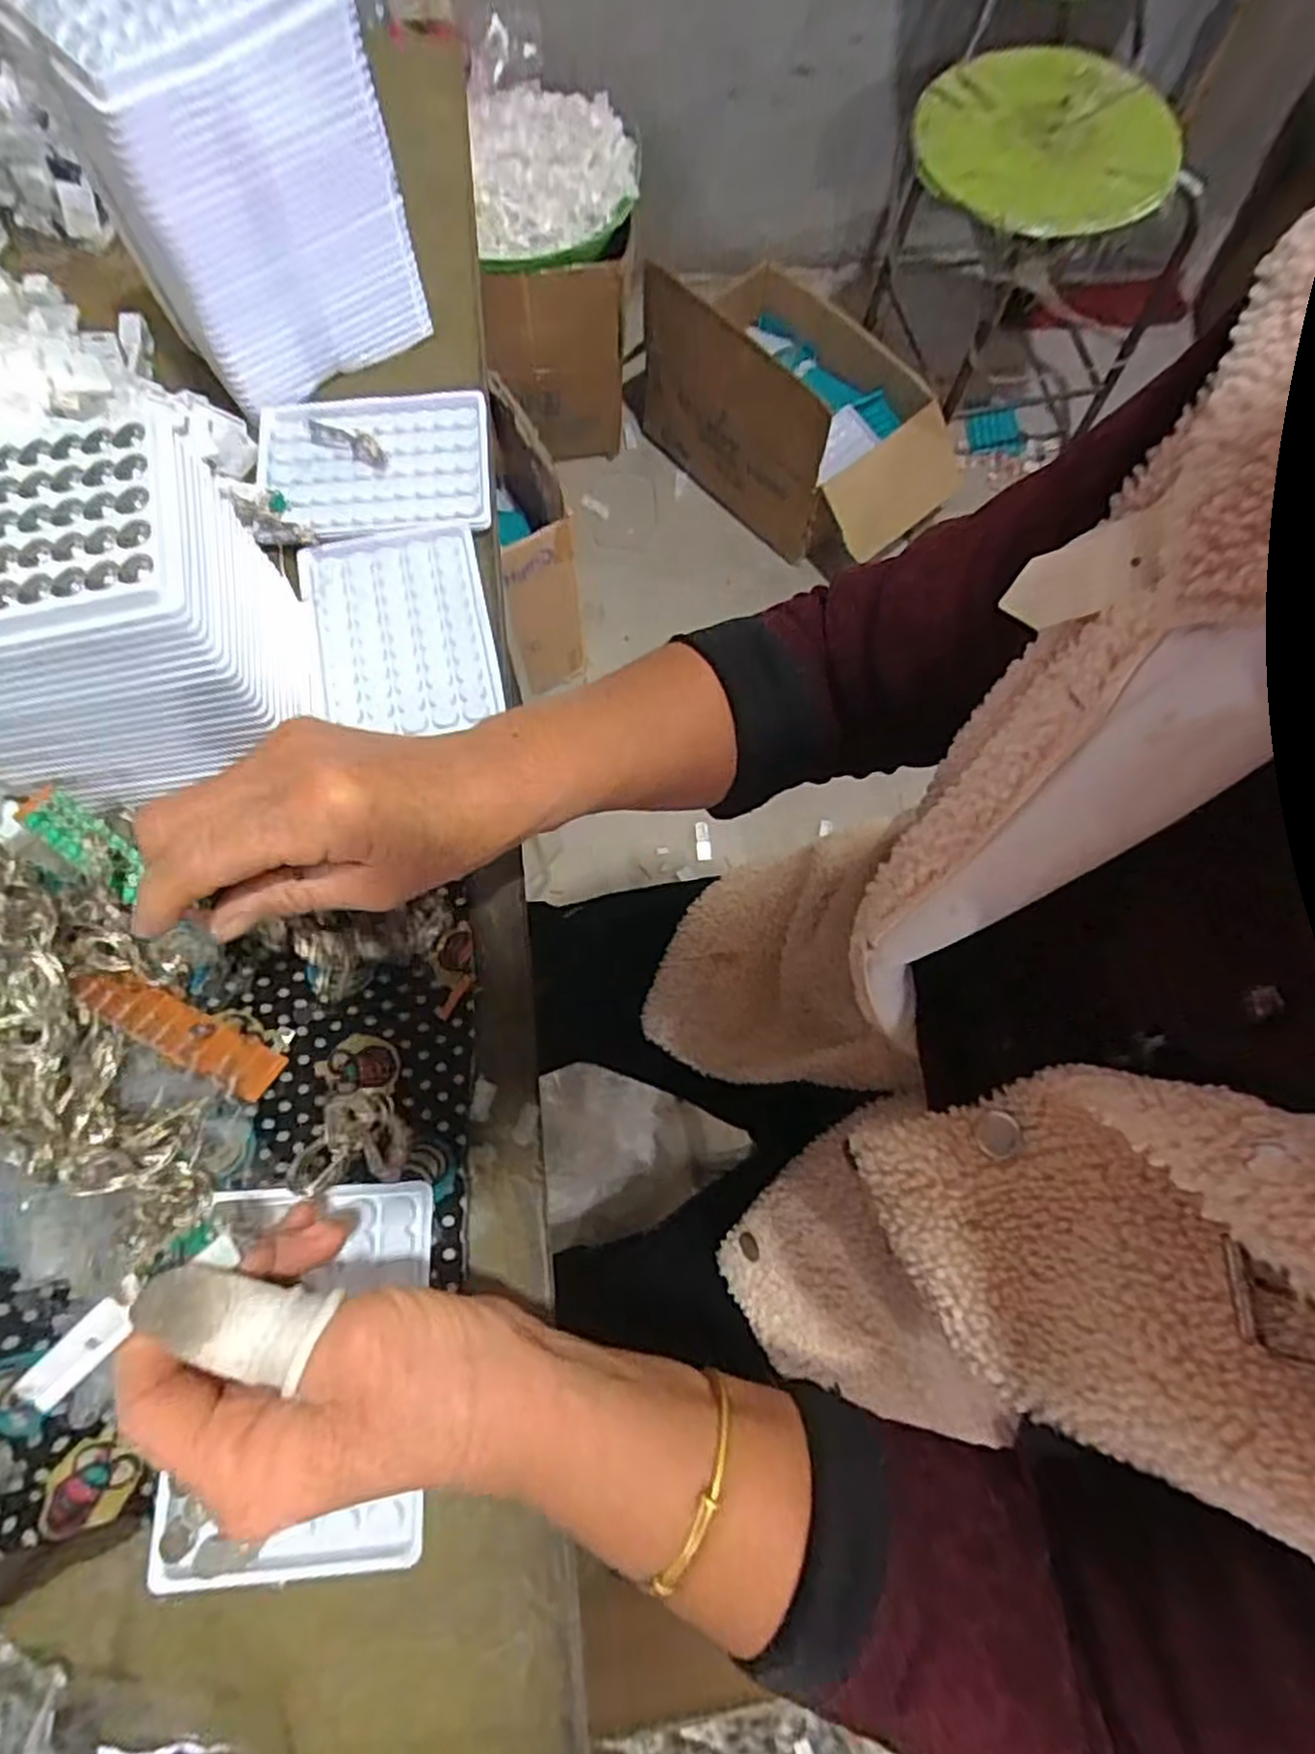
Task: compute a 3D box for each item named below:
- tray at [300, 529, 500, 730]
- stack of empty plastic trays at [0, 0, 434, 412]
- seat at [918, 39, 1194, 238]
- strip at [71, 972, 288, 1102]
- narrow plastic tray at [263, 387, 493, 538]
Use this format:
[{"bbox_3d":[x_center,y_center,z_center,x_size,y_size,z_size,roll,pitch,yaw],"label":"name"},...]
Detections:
[{"bbox_3d":[-0.138,-0.133,0.414,0.092,0.008,0.122,-12,72,-6],"label":"tray"},{"bbox_3d":[-0.217,-0.369,0.405,0.139,0.150,0.098,-31,75,-11],"label":"stack of empty plastic trays"},{"bbox_3d":[0.488,-0.963,0.989,0.318,0.054,0.299,1,71,-2],"label":"seat"},{"bbox_3d":[-0.208,0.066,0.333,0.093,0.005,0.024,26,47,4],"label":"strip"},{"bbox_3d":[-0.163,-0.238,0.444,0.130,0.012,0.093,-5,72,-4],"label":"narrow plastic tray"}]

